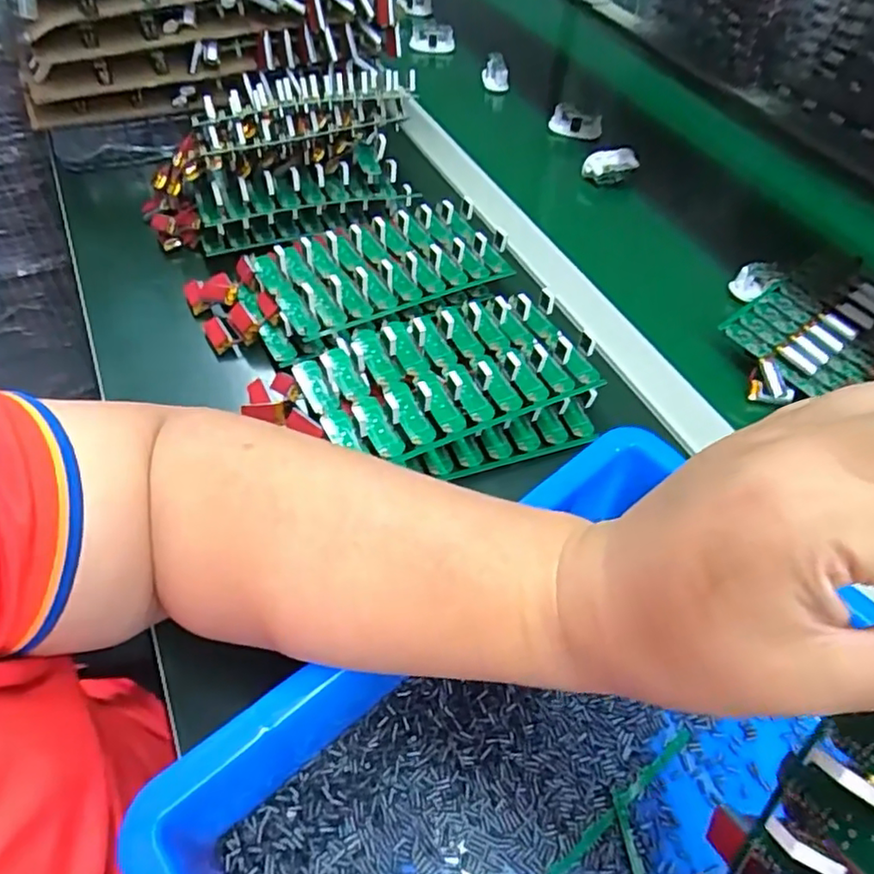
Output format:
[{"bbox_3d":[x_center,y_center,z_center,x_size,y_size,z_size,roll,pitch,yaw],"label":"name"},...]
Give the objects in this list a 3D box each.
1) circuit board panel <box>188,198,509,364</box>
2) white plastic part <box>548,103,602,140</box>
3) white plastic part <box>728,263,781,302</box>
[{"bbox_3d":[-0.068,-0.131,0.487,0.238,0.043,0.131,-23,57,-20],"label":"circuit board panel"},{"bbox_3d":[0.159,-0.359,0.709,0.058,0.028,0.015,12,52,5],"label":"white plastic part"},{"bbox_3d":[0.272,-0.133,0.531,0.035,0.027,0.017,-10,53,-12],"label":"white plastic part"}]

